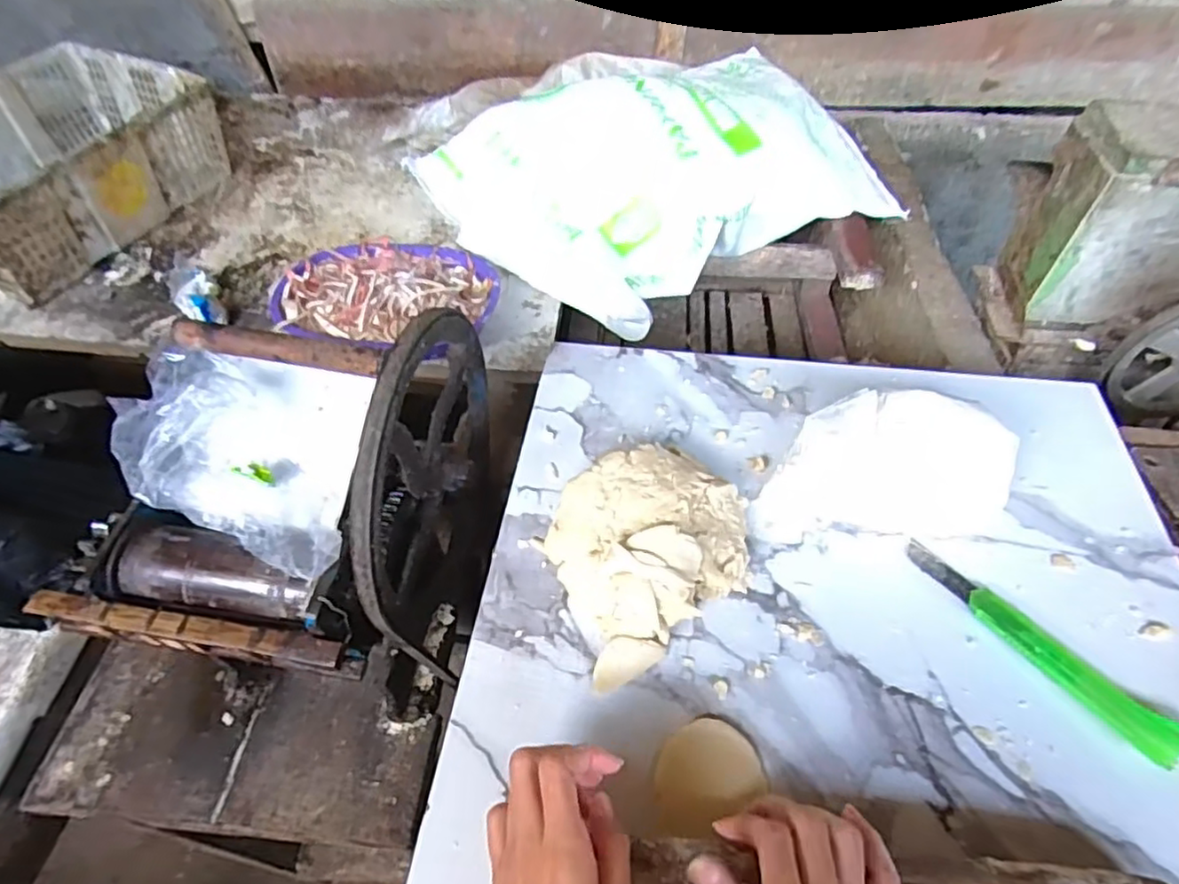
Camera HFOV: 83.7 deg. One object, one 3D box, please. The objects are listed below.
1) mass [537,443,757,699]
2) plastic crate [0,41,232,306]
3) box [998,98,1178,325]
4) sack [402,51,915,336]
[{"bbox_3d":[0.046,0.071,0.468,0.159,0.060,0.132,-25,57,-20],"label":"mass"},{"bbox_3d":[-0.882,-0.458,1.078,0.343,0.147,0.475,21,54,14],"label":"plastic crate"},{"bbox_3d":[0.754,-0.270,0.820,0.345,0.226,0.129,6,52,3],"label":"box"},{"bbox_3d":[0.123,-0.417,1.021,0.660,0.207,0.403,-27,57,-21],"label":"sack"}]

